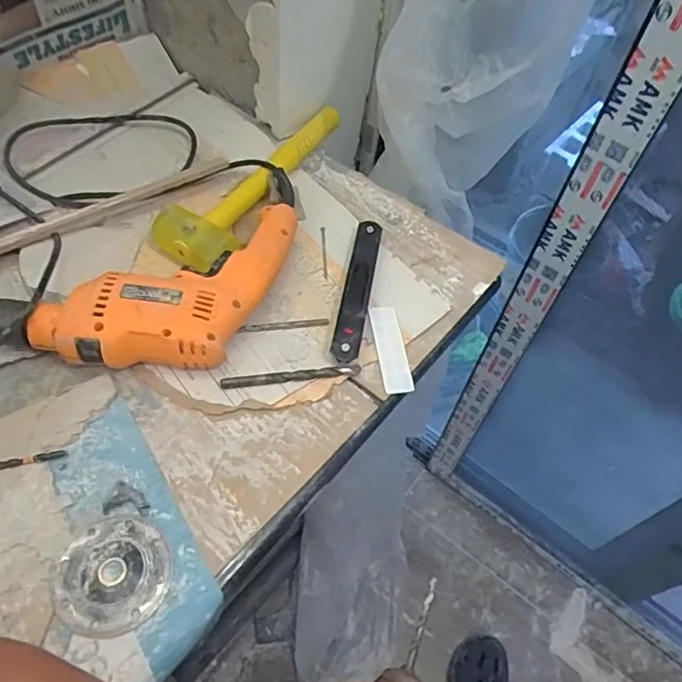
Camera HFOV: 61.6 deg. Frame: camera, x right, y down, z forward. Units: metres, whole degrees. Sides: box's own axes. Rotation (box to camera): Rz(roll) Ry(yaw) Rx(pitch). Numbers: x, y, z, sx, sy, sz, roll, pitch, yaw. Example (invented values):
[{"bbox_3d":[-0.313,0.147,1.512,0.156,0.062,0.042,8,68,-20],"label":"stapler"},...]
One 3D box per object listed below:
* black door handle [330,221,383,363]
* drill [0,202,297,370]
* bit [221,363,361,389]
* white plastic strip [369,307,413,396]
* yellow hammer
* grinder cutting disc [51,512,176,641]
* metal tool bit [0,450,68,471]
[{"bbox_3d":[0.017,-0.057,0.595,0.027,0.022,0.181,11,55,2],"label":"black door handle"},{"bbox_3d":[-0.155,-0.030,0.534,0.321,0.061,0.128,-24,61,-20],"label":"drill"},{"bbox_3d":[-0.045,0.032,0.536,0.130,0.007,0.011,-7,56,-10],"label":"bit"},{"bbox_3d":[0.048,0.005,0.567,0.027,0.005,0.098,-5,56,-9],"label":"white plastic strip"},{"bbox_3d":[-0.098,-0.188,0.659,0.089,0.055,0.305,23,57,11],"label":"yellow hammer"},{"bbox_3d":[-0.171,0.176,0.430,0.082,0.006,0.081,-18,59,-16],"label":"grinder cutting disc"},{"bbox_3d":[-0.259,0.099,0.470,0.061,0.004,0.008,-11,57,-13],"label":"metal tool bit"}]

